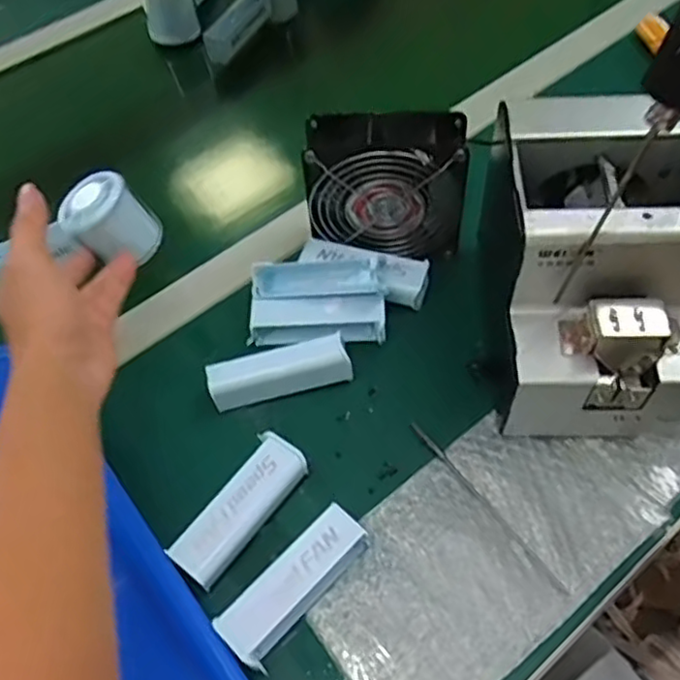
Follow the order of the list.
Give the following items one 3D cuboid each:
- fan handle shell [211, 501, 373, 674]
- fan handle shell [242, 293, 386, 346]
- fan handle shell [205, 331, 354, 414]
[{"bbox_3d":[-0.026,0.147,0.412,0.031,0.030,0.100,37,66,25],"label":"fan handle shell"},{"bbox_3d":[-0.017,-0.014,0.521,0.101,0.027,0.029,-1,56,4],"label":"fan handle shell"},{"bbox_3d":[-0.043,0.025,0.492,0.098,0.035,0.026,-13,56,-4],"label":"fan handle shell"}]

